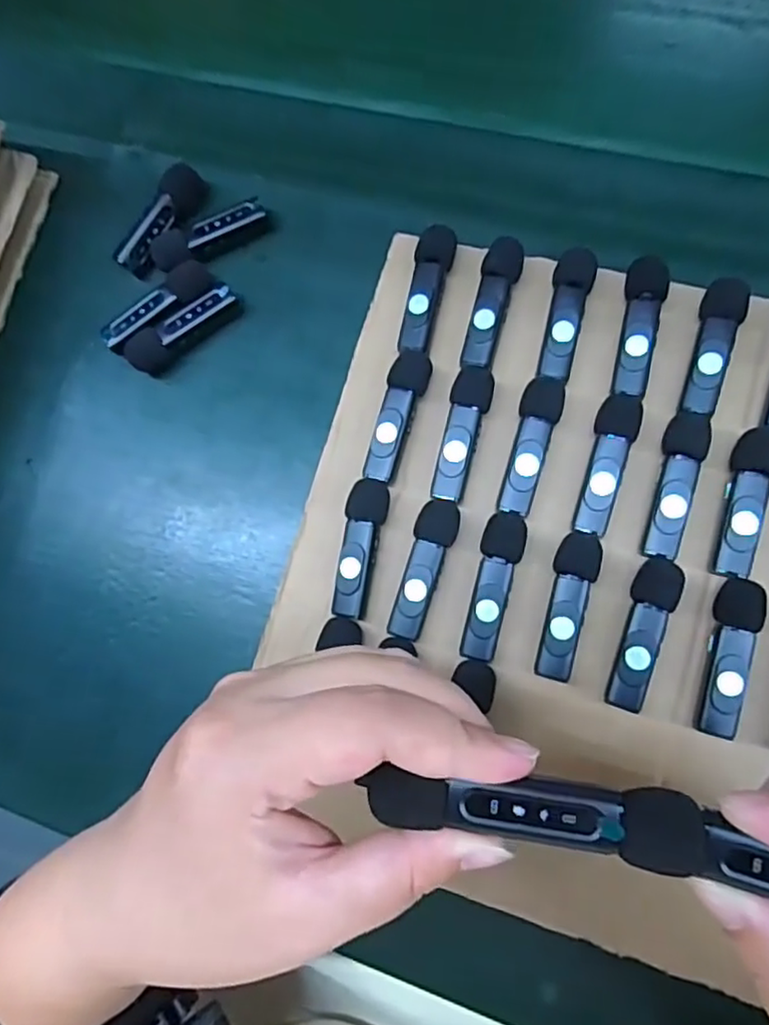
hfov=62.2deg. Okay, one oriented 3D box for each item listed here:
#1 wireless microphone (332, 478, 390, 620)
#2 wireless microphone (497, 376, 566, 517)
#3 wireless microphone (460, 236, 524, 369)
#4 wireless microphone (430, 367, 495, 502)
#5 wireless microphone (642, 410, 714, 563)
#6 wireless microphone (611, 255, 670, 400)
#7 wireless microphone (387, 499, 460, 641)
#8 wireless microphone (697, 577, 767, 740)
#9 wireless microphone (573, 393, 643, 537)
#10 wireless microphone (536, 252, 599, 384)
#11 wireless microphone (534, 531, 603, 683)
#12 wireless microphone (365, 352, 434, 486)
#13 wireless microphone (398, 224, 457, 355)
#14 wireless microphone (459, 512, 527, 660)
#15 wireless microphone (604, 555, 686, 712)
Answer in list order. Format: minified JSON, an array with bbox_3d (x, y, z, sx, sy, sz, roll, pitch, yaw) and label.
[{"bbox_3d":[-0.011,0.017,0.300,0.019,0.015,0.064,6,78,9],"label":"wireless microphone"},{"bbox_3d":[0.068,-0.030,0.297,0.018,0.016,0.065,13,79,11],"label":"wireless microphone"},{"bbox_3d":[0.053,-0.100,0.310,0.019,0.017,0.063,11,79,10],"label":"wireless microphone"},{"bbox_3d":[0.036,-0.037,0.302,0.019,0.017,0.065,15,80,11],"label":"wireless microphone"},{"bbox_3d":[0.129,-0.012,0.284,0.017,0.017,0.067,14,79,11],"label":"wireless microphone"},{"bbox_3d":[0.118,-0.086,0.300,0.018,0.020,0.068,12,79,10],"label":"wireless microphone"},{"bbox_3d":[0.019,0.027,0.295,0.018,0.018,0.064,15,80,11],"label":"wireless microphone"},{"bbox_3d":[0.145,0.061,0.270,0.017,0.019,0.066,11,79,10],"label":"wireless microphone"},{"bbox_3d":[0.101,-0.022,0.291,0.019,0.019,0.066,12,79,10],"label":"wireless microphone"},{"bbox_3d":[0.087,-0.093,0.306,0.018,0.020,0.063,10,79,10],"label":"wireless microphone"},{"bbox_3d":[0.080,0.041,0.283,0.018,0.018,0.065,15,80,11],"label":"wireless microphone"},{"bbox_3d":[0.007,-0.046,0.307,0.019,0.016,0.065,14,79,11],"label":"wireless microphone"},{"bbox_3d":[0.022,-0.110,0.317,0.018,0.018,0.065,9,78,10],"label":"wireless microphone"},{"bbox_3d":[0.050,0.033,0.289,0.019,0.014,0.066,11,79,10],"label":"wireless microphone"},{"bbox_3d":[0.111,0.052,0.277,0.018,0.017,0.065,20,80,12],"label":"wireless microphone"}]

